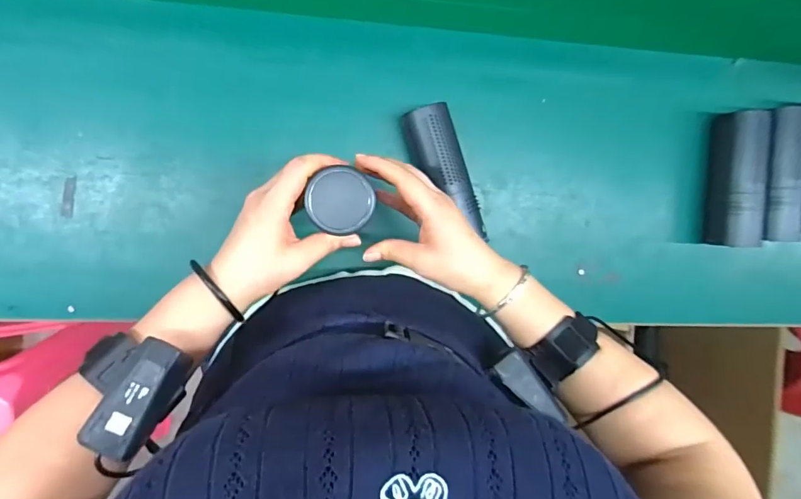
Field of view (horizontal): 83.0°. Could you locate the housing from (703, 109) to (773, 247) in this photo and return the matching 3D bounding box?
[{"bbox_3d":[0.423,-0.088,0.572,0.048,0.053,0.165,5,94,-8],"label":"housing"}]

